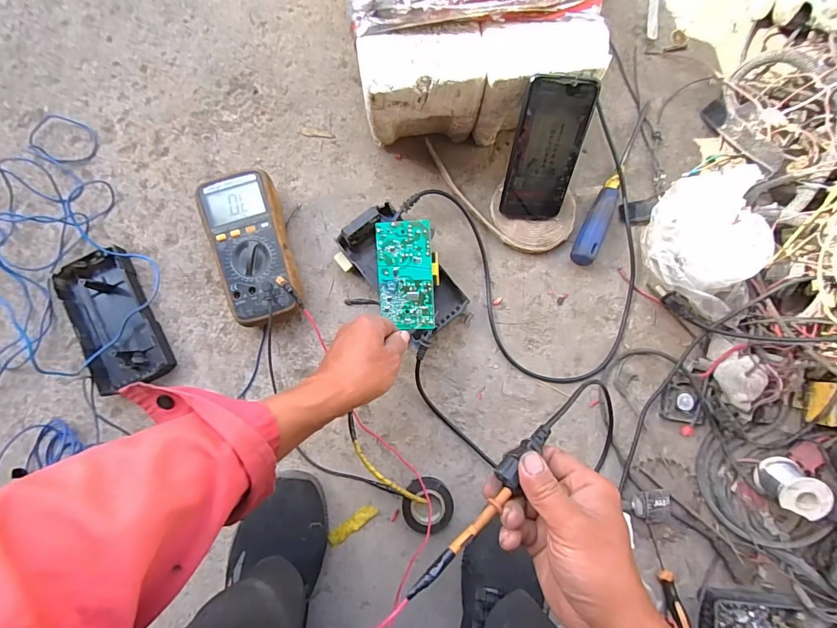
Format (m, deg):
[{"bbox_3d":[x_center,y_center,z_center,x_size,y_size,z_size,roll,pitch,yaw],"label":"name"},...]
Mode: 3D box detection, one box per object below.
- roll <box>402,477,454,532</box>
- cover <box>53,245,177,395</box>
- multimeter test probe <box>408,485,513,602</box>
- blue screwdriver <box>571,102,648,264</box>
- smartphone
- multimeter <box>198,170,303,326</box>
[{"bbox_3d":[0.012,0.234,0.515,0.061,0.022,0.060,0,85,-3],"label":"roll"},{"bbox_3d":[-0.375,0.008,0.516,0.090,0.030,0.168,-23,86,-5],"label":"cover"},{"bbox_3d":[0.035,0.166,0.312,0.096,0.008,0.008,-35,87,-24],"label":"multimeter test probe"},{"bbox_3d":[0.257,-0.176,0.553,0.029,0.022,0.240,25,84,-1],"label":"blue screwdriver"},{"bbox_3d":[0.147,-0.185,0.489,0.078,0.167,0.012,3,43,-3],"label":"smartphone"},{"bbox_3d":[-0.201,-0.078,0.517,0.090,0.047,0.180,-15,87,-2],"label":"multimeter"}]

